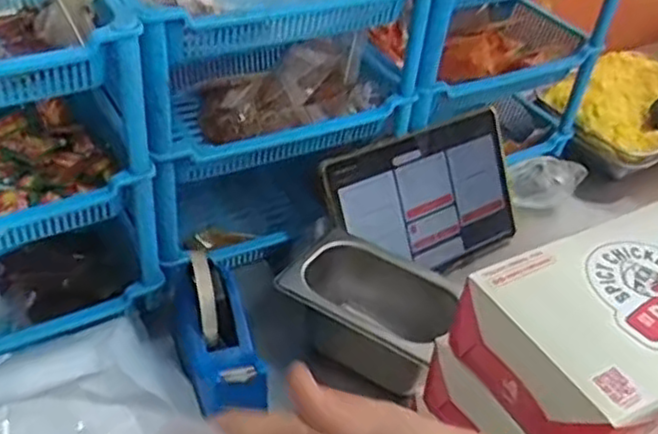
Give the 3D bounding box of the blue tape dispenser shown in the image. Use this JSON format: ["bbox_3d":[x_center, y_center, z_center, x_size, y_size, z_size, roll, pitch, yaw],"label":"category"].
[{"bbox_3d":[-0.103,0.105,0.663,0.060,0.085,0.150,-11,42,-20],"label":"blue tape dispenser"}]

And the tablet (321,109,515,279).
[{"bbox_3d":[0.121,-0.019,0.820,0.253,0.167,0.022,-23,16,-27],"label":"tablet"}]

